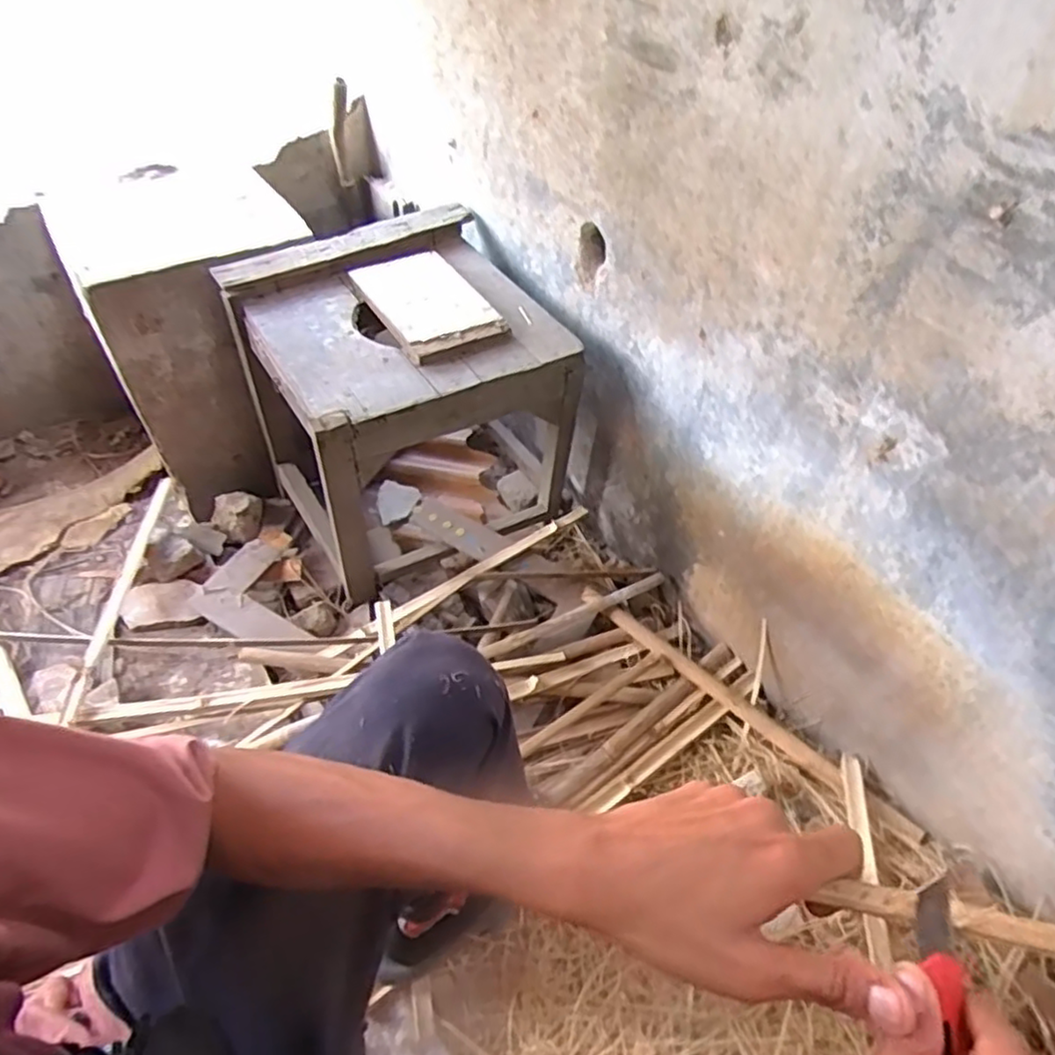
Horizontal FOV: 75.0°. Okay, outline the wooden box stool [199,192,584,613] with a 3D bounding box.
[{"bbox_3d":[-0.215,-0.211,1.215,0.450,0.441,0.439,-22,52,-19],"label":"wooden box stool"}]

